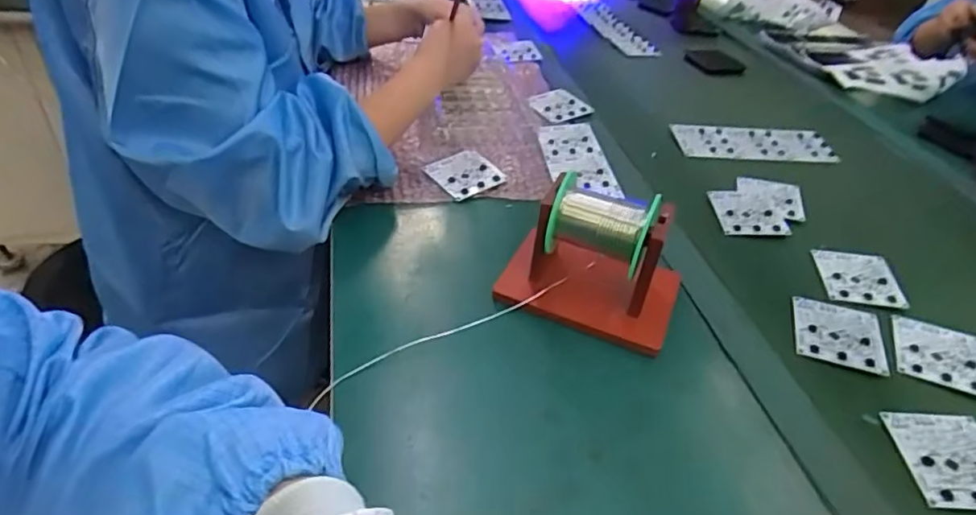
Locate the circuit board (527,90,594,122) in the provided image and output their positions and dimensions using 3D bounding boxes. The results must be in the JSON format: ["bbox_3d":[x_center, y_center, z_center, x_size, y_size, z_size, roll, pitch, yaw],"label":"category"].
[{"bbox_3d":[0.093,-0.204,0.767,0.068,0.008,0.064,-21,47,-30],"label":"circuit board"}]

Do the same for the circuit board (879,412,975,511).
[{"bbox_3d":[0.322,0.140,0.403,0.068,0.005,0.073,6,39,-1],"label":"circuit board"}]

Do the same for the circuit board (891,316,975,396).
[{"bbox_3d":[0.377,0.080,0.484,0.069,0.005,0.074,15,42,17],"label":"circuit board"}]

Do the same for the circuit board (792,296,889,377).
[{"bbox_3d":[0.296,0.063,0.492,0.067,0.010,0.073,16,40,11],"label":"circuit board"}]

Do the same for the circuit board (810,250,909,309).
[{"bbox_3d":[0.352,0.016,0.555,0.067,0.008,0.071,6,39,-1],"label":"circuit board"}]

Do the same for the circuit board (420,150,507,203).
[{"bbox_3d":[-0.026,-0.090,0.623,0.065,0.010,0.070,-24,48,-32],"label":"circuit board"}]

